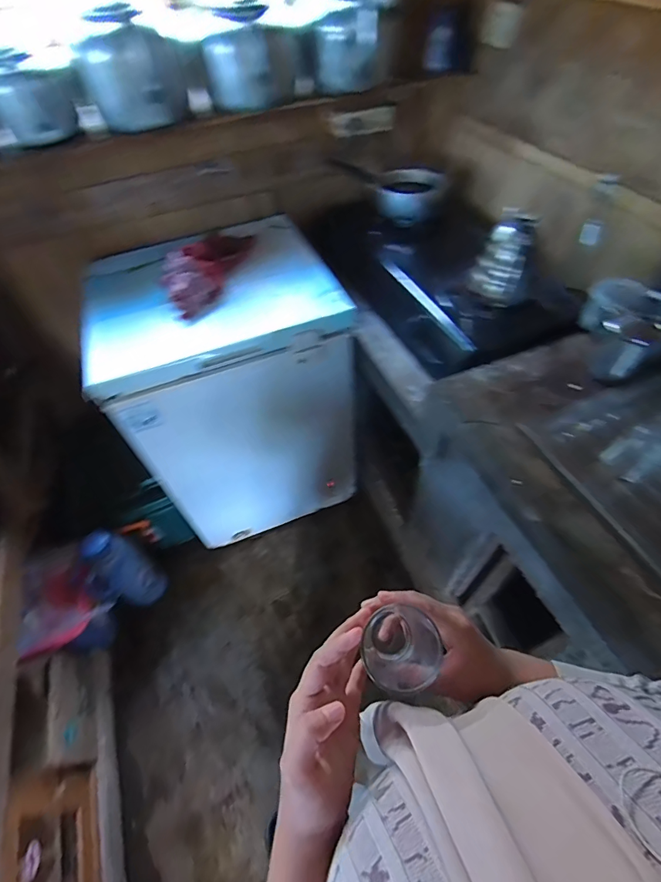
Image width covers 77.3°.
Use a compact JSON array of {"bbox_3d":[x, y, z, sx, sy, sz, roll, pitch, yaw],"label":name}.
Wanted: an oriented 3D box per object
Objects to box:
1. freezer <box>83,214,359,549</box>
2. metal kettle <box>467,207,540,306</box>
[{"bbox_3d":[-0.265,-0.130,1.282,0.573,0.784,0.454,-18,53,-10],"label":"freezer"},{"bbox_3d":[0.354,-0.382,0.866,0.102,0.164,0.110,13,54,14],"label":"metal kettle"}]

